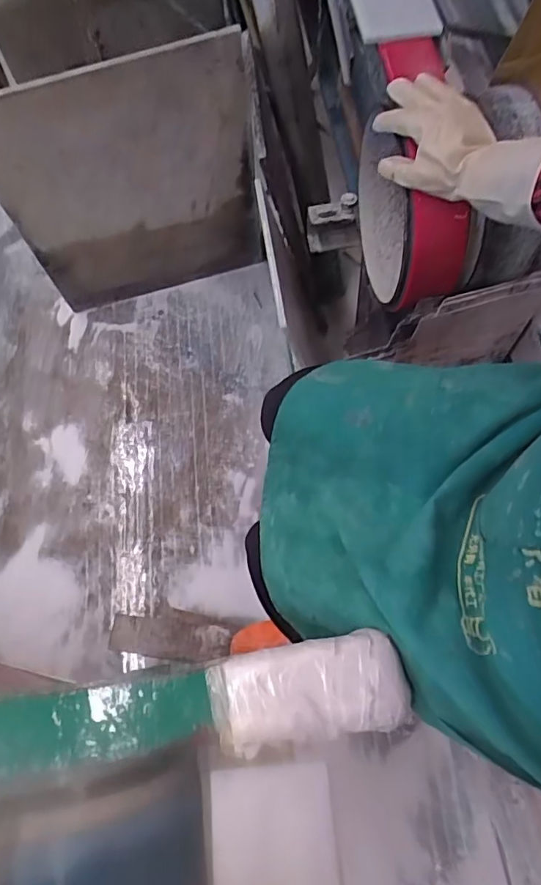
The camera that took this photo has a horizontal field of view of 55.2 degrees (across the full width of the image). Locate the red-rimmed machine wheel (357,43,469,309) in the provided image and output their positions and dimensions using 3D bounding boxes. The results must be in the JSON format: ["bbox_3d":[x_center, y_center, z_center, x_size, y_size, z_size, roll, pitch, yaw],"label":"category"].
[{"bbox_3d":[0.202,-0.344,0.754,0.092,0.259,0.283,-5,70,-2],"label":"red-rimmed machine wheel"}]

